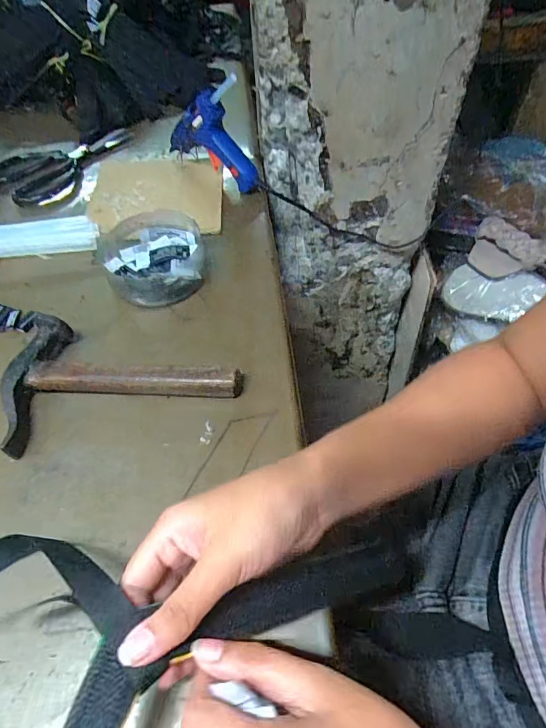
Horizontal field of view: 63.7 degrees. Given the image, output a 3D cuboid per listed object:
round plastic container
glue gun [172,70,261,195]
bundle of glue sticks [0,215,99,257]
[{"bbox_3d":[-0.118,-0.106,0.433,0.097,0.040,0.101,-1,53,2],"label":"round plastic container"},{"bbox_3d":[-0.074,-0.267,0.507,0.131,0.113,0.029,37,63,26],"label":"glue gun"},{"bbox_3d":[-0.281,-0.130,0.470,0.184,0.027,0.040,-8,53,-3],"label":"bundle of glue sticks"}]

